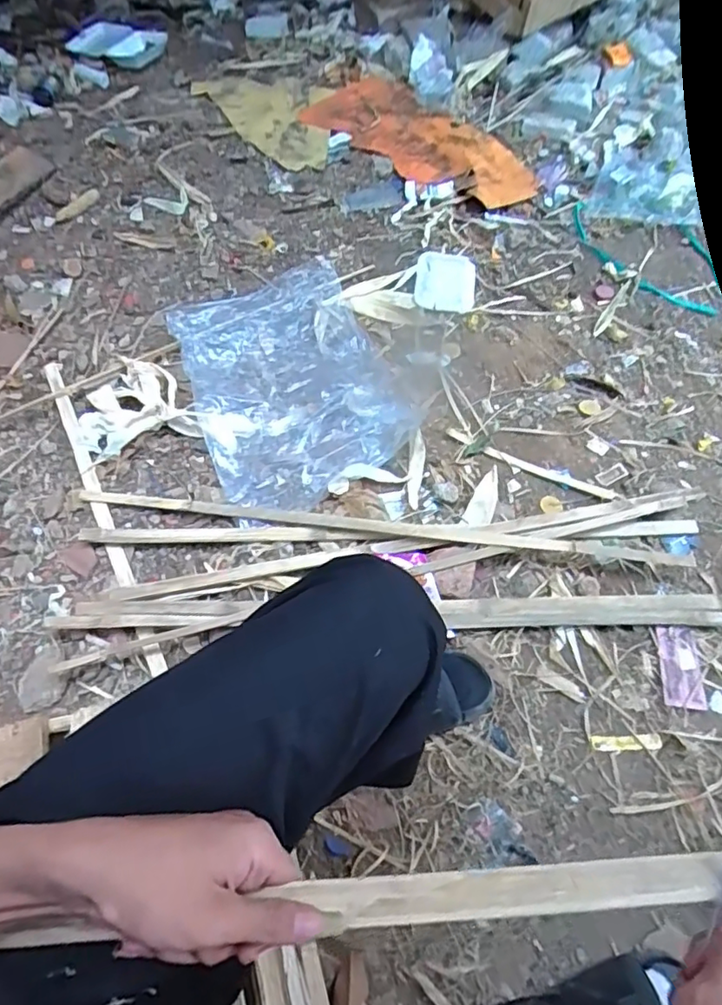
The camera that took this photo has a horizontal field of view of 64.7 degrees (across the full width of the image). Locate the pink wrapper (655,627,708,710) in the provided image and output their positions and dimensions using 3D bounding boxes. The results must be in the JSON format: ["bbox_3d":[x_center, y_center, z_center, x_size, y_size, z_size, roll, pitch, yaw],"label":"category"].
[{"bbox_3d":[0.461,0.238,0.823,0.056,0.006,0.113,3,63,3],"label":"pink wrapper"}]

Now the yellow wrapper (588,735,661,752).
[{"bbox_3d":[0.364,0.331,0.782,0.092,0.005,0.020,-2,62,1],"label":"yellow wrapper"}]

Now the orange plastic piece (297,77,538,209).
[{"bbox_3d":[0.155,-0.914,1.432,0.255,0.066,0.620,-41,68,-18],"label":"orange plastic piece"}]

